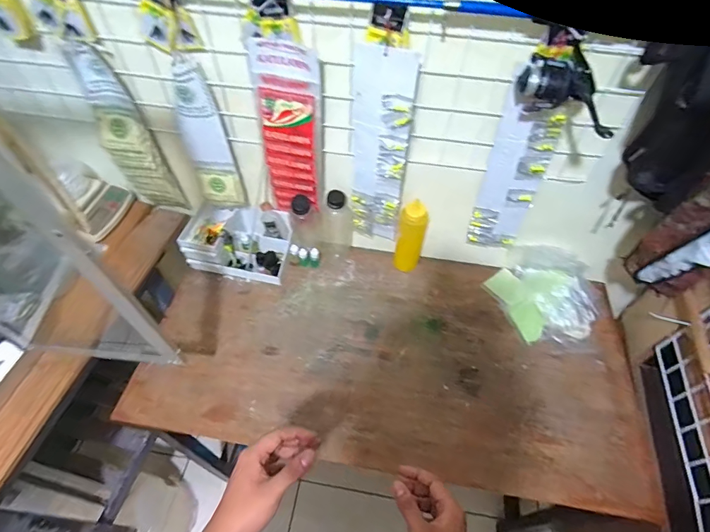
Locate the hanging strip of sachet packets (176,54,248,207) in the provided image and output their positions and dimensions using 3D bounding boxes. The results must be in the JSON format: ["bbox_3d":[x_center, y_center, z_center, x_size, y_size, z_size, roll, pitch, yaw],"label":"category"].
[{"bbox_3d":[-0.294,-0.240,0.776,0.086,0.320,0.025,4,53,5],"label":"hanging strip of sachet packets"}]

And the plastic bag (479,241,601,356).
[{"bbox_3d":[0.417,0.059,0.851,0.229,0.107,0.184,22,55,15],"label":"plastic bag"}]

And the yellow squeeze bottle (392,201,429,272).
[{"bbox_3d":[0.124,-0.059,0.875,0.059,0.185,0.047,11,53,7],"label":"yellow squeeze bottle"}]

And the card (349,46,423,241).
[{"bbox_3d":[0.045,-0.196,0.734,0.098,0.394,0.036,7,53,4],"label":"card"}]

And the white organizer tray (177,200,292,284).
[{"bbox_3d":[-0.265,-0.064,0.925,0.221,0.111,0.159,9,53,6],"label":"white organizer tray"}]

